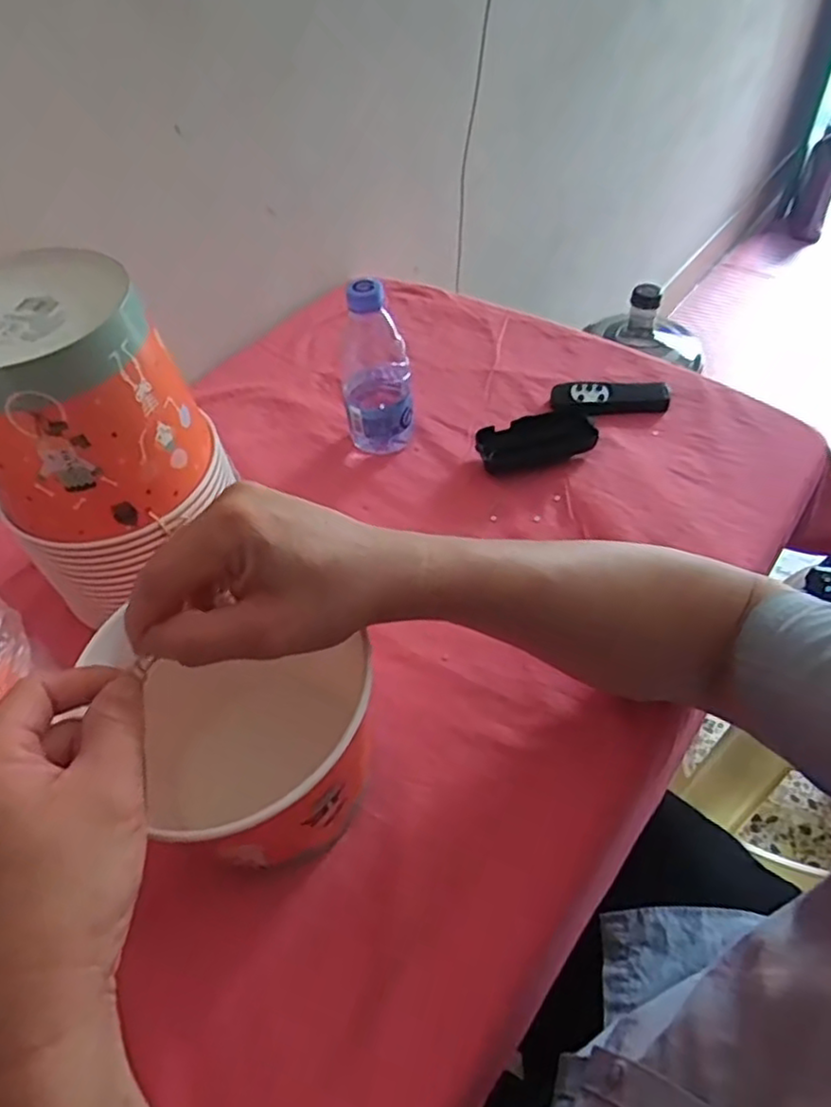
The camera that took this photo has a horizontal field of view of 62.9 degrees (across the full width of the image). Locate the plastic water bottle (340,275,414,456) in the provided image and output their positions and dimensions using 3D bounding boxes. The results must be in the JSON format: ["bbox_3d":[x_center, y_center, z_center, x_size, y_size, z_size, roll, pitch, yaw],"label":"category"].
[{"bbox_3d":[-0.039,-0.171,0.627,0.069,0.158,0.068,-6,52,-1],"label":"plastic water bottle"}]

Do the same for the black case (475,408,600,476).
[{"bbox_3d":[0.115,-0.108,0.654,0.112,0.023,0.052,-14,52,-7],"label":"black case"}]

